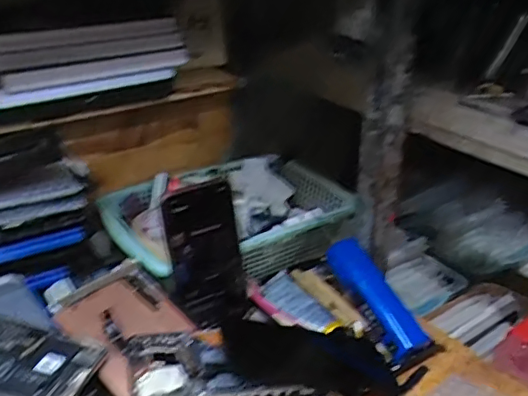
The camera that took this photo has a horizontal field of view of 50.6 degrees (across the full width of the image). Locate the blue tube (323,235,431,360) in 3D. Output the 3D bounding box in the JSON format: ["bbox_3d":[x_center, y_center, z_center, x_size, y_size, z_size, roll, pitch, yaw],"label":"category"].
[{"bbox_3d":[0.111,0.092,0.554,0.035,0.033,0.136,-15,50,-28],"label":"blue tube"}]

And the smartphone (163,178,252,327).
[{"bbox_3d":[-0.056,0.059,0.547,0.077,0.147,0.010,-22,24,-21],"label":"smartphone"}]

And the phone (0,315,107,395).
[{"bbox_3d":[-0.206,0.126,0.451,0.142,0.004,0.070,8,28,15],"label":"phone"}]

